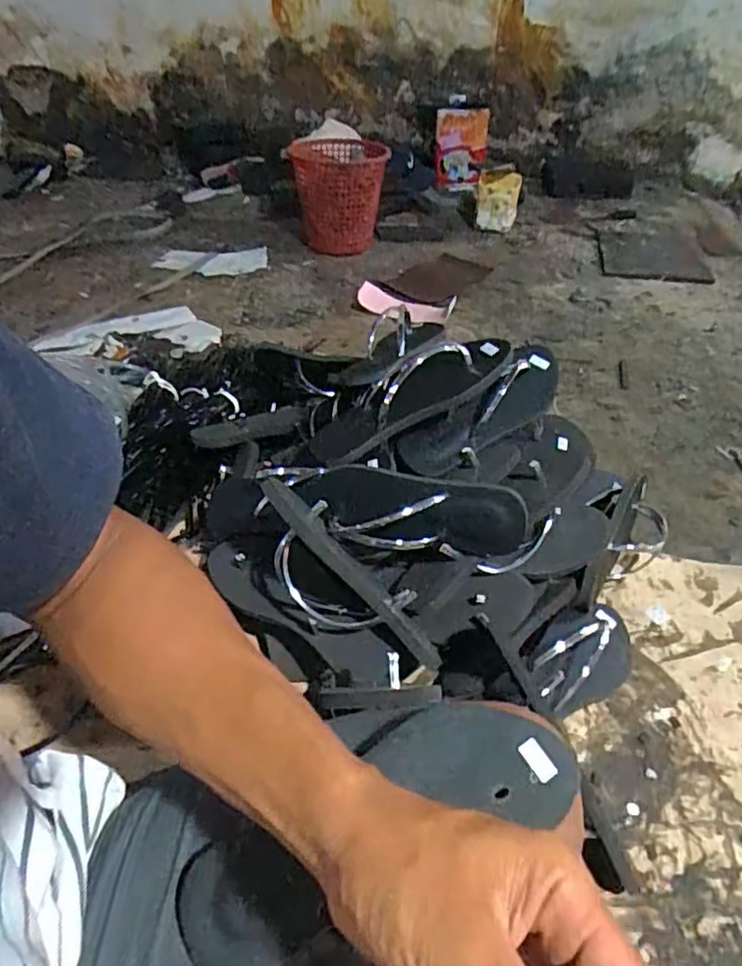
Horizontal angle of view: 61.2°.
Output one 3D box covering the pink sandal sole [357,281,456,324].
[{"bbox_3d":[0.079,-0.403,1.394,0.215,0.075,0.063,3,40,3],"label":"pink sandal sole"}]

